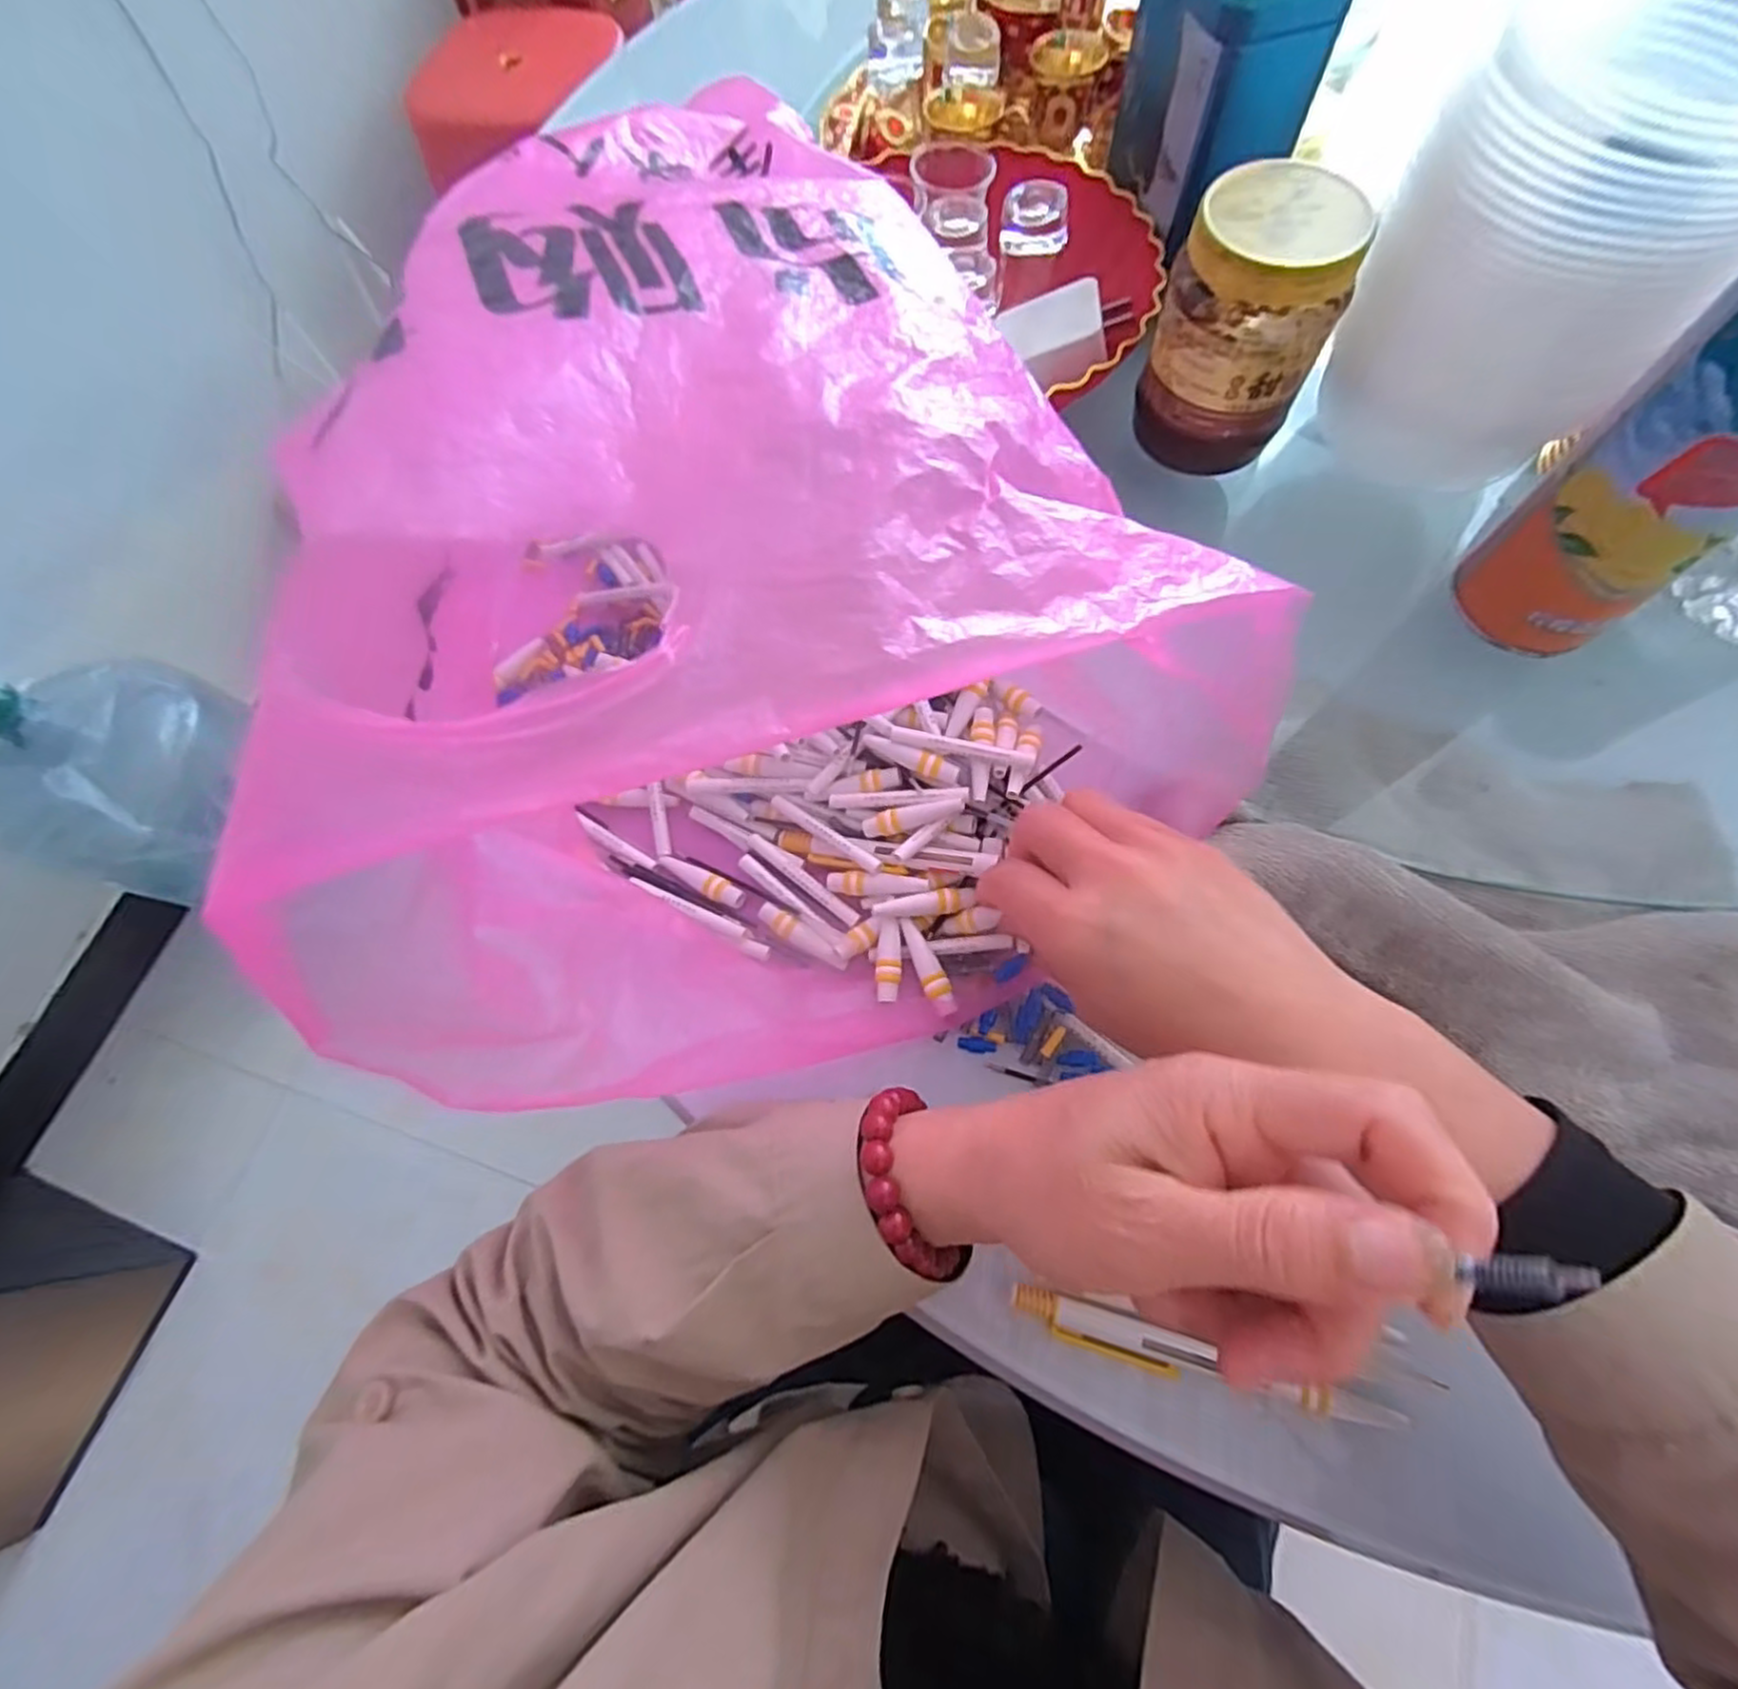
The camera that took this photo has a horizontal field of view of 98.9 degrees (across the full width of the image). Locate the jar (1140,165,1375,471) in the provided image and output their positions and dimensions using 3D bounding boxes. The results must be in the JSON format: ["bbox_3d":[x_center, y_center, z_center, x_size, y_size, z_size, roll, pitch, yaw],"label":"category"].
[{"bbox_3d":[0.174,-0.236,0.348,0.072,0.102,0.068,-1,69,2],"label":"jar"}]

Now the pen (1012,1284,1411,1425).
[{"bbox_3d":[0.118,0.187,0.269,0.132,0.009,0.014,15,71,8],"label":"pen"}]

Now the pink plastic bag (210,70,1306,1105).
[{"bbox_3d":[-0.042,-0.094,0.276,0.243,0.207,0.317,-17,69,-3],"label":"pink plastic bag"}]

